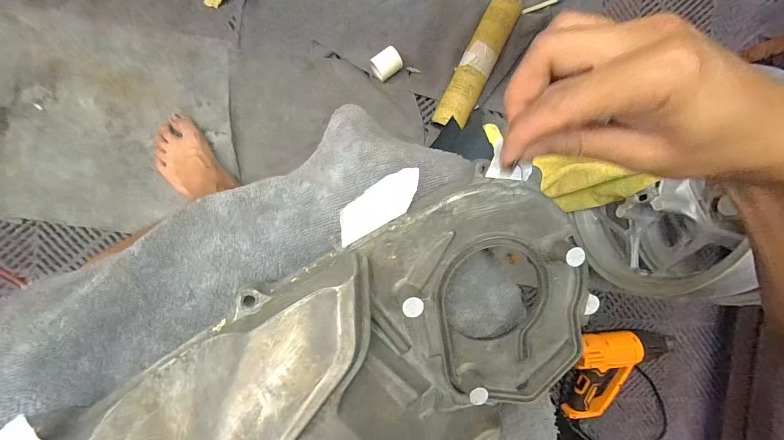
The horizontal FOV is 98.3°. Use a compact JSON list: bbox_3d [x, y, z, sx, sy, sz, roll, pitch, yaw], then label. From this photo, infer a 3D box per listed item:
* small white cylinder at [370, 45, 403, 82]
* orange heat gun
[{"bbox_3d":[-0.011,-0.308,0.675,0.057,0.038,0.048,-39,98,-5],"label":"small white cylinder"},{"bbox_3d":[0.528,0.350,0.780,0.254,0.078,0.205,-1,93,-9],"label":"orange heat gun"}]

